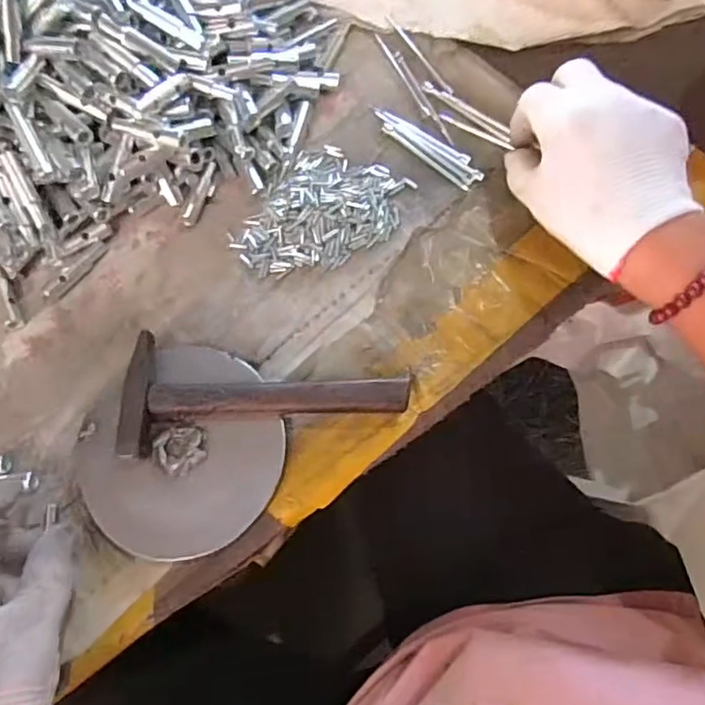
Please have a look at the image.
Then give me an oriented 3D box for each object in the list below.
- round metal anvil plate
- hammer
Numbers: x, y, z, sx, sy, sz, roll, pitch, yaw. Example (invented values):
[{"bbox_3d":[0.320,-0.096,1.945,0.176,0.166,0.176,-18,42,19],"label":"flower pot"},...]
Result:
[{"bbox_3d":[-0.106,0.061,0.358,0.120,0.013,0.121,0,76,1],"label":"round metal anvil plate"},{"bbox_3d":[-0.057,0.032,0.356,0.178,0.028,0.073,5,76,2],"label":"hammer"}]

